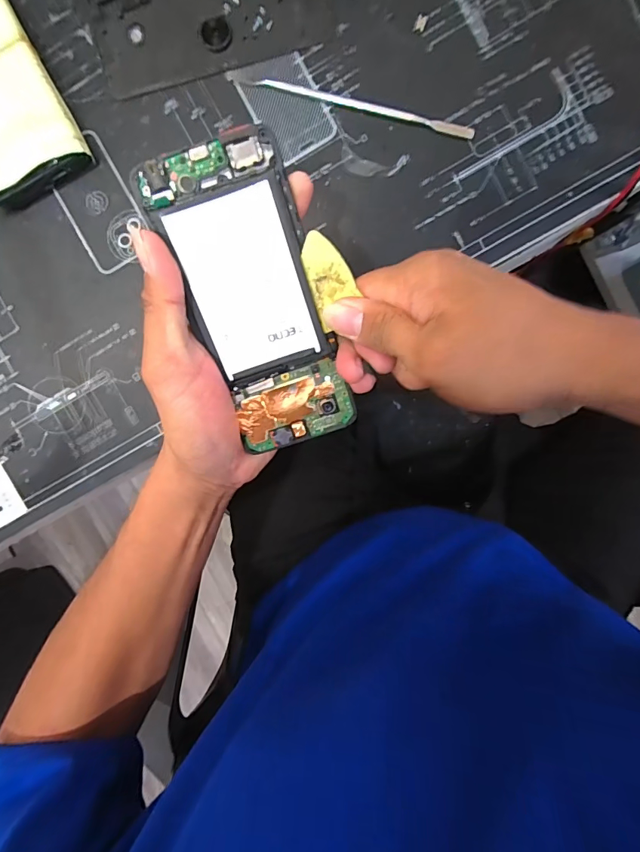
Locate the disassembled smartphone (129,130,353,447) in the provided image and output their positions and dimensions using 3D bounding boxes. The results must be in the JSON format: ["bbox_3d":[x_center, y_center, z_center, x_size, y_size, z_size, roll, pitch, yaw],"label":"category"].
[{"bbox_3d":[-0.032,-0.062,0.225,0.066,0.007,0.158,-17,113,4],"label":"disassembled smartphone"}]

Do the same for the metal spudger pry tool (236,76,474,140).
[{"bbox_3d":[0.021,-0.212,0.276,0.161,0.006,0.008,15,96,1],"label":"metal spudger pry tool"}]

